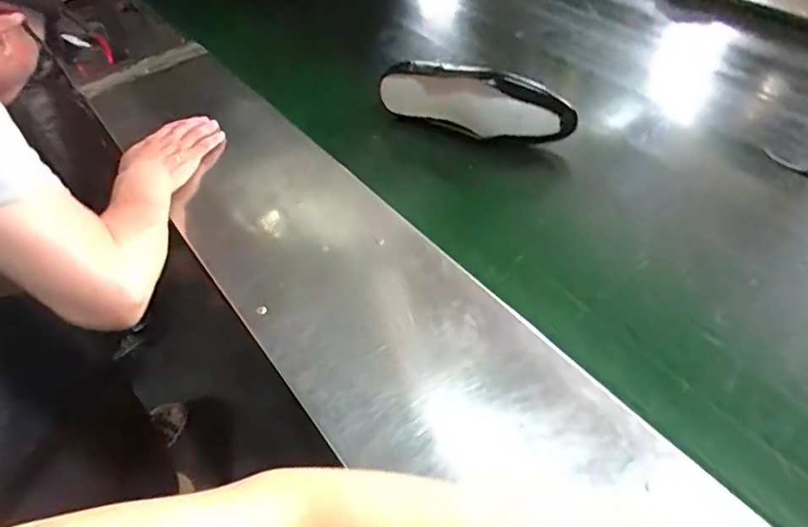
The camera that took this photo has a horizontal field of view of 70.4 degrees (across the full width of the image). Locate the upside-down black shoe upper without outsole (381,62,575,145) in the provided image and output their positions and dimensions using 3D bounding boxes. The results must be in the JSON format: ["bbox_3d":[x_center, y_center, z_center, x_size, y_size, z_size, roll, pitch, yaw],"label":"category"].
[{"bbox_3d":[0.099,-0.229,0.815,0.280,0.092,0.069,11,14,16],"label":"upside-down black shoe upper without outsole"}]

